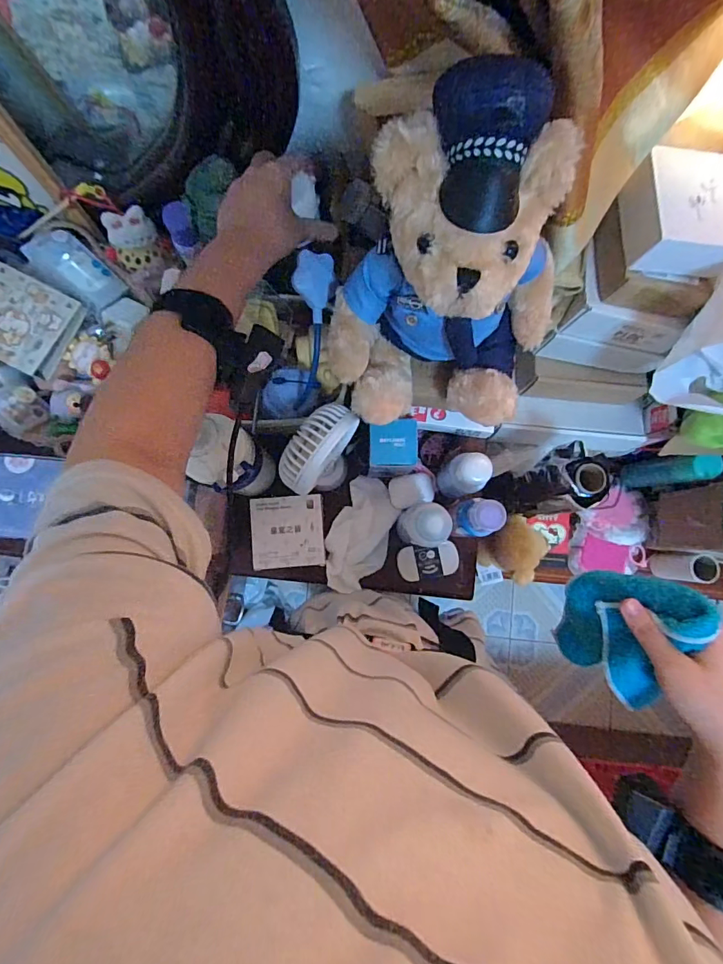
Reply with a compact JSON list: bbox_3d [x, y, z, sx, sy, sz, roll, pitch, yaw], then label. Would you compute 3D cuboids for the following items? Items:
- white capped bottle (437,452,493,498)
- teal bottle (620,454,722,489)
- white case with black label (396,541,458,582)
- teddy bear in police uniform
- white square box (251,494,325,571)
[{"bbox_3d":[0.127,-0.008,0.574,0.046,0.112,0.045,0,84,-1],"label":"white capped bottle"},{"bbox_3d":[0.472,-0.014,0.703,0.044,0.165,0.046,-3,84,-2],"label":"teal bottle"},{"bbox_3d":[0.089,0.106,0.608,0.080,0.007,0.045,-7,84,-2],"label":"white case with black label"},{"bbox_3d":[0.077,-0.136,0.355,0.198,0.212,0.141,1,84,-1],"label":"teddy bear in police uniform"},{"bbox_3d":[-0.094,0.064,0.589,0.091,0.021,0.091,-4,84,-2],"label":"white square box"}]

